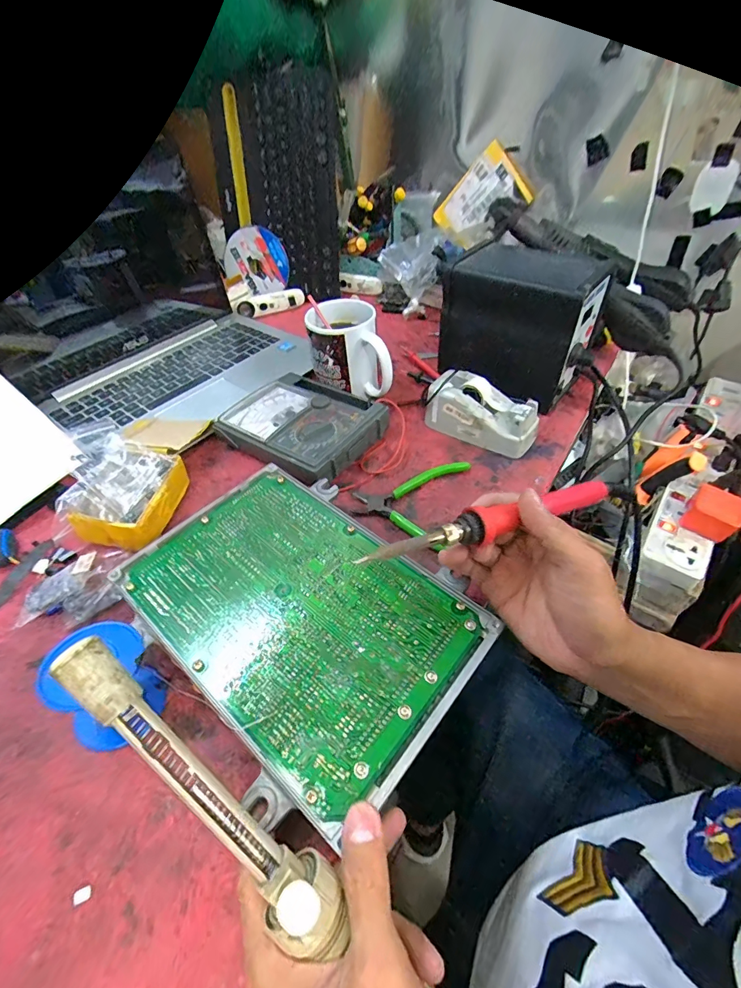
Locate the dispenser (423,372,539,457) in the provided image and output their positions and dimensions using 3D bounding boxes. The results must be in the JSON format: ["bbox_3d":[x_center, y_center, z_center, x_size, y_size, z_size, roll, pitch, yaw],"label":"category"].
[{"bbox_3d":[0.120,-0.088,0.455,0.119,0.053,0.051,30,54,27],"label":"dispenser"}]

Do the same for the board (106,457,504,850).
[{"bbox_3d":[-0.053,0.077,0.303,0.169,0.023,0.242,-37,53,-28],"label":"board"}]

